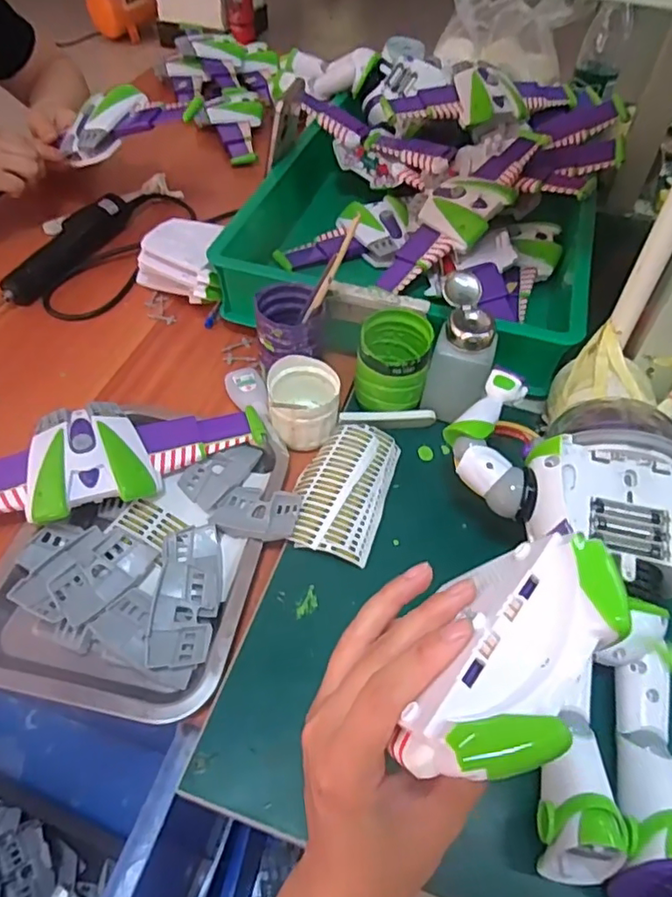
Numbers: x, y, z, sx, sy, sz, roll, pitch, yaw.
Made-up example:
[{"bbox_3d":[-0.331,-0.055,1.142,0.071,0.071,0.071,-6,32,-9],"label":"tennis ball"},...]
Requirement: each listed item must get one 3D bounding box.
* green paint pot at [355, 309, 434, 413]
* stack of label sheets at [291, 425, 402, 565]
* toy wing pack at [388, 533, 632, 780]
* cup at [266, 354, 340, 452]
[{"bbox_3d":[0.052,-0.077,0.522,0.062,0.074,0.063,1,51,-1],"label":"green paint pot"},{"bbox_3d":[0.006,0.035,0.483,0.071,0.034,0.124,14,47,10],"label":"stack of label sheets"},{"bbox_3d":[0.063,0.075,0.208,0.051,0.034,0.100,30,55,23],"label":"toy wing pack"},{"bbox_3d":[-0.029,-0.041,0.523,0.061,0.063,0.063,1,51,-1],"label":"cup"}]

